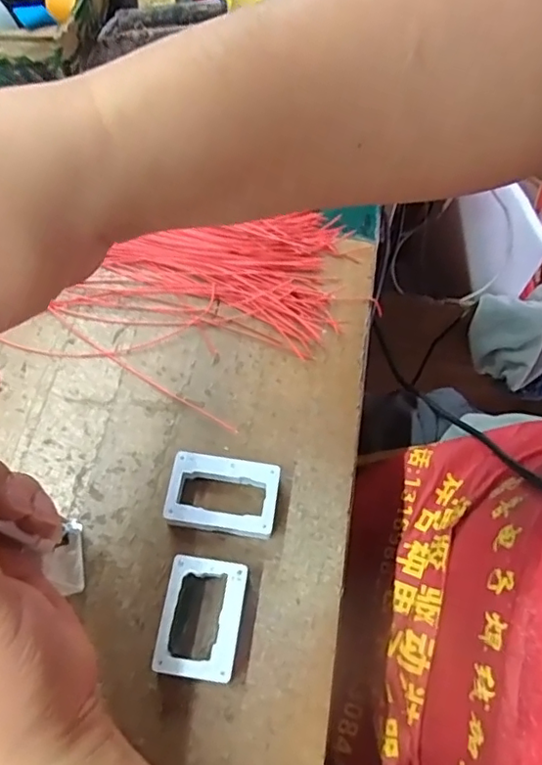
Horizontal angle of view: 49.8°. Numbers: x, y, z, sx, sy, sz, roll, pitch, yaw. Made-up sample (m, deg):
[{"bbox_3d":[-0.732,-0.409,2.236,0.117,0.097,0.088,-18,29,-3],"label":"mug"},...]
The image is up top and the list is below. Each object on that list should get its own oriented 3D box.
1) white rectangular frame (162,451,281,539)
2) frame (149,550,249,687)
[{"bbox_3d":[-0.027,0.065,0.331,0.060,0.017,0.042,8,64,2],"label":"white rectangular frame"},{"bbox_3d":[-0.035,0.122,0.303,0.040,0.017,0.056,9,64,2],"label":"frame"}]

